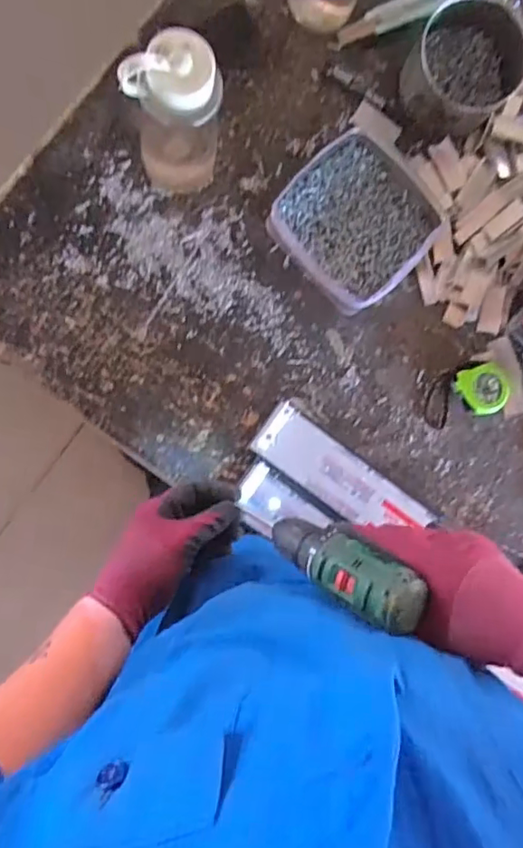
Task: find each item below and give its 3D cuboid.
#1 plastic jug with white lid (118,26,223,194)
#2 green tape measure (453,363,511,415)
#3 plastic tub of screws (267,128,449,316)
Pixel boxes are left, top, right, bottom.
[{"bbox_3d":[-0.098,-0.352,0.640,0.093,0.215,0.071,15,85,-8],"label":"plastic jug with white lid"},{"bbox_3d":[0.304,-0.048,0.757,0.075,0.030,0.065,-16,90,-9],"label":"green tape measure"},{"bbox_3d":[0.124,-0.276,0.753,0.194,0.041,0.205,43,82,-5],"label":"plastic tub of screws"}]

